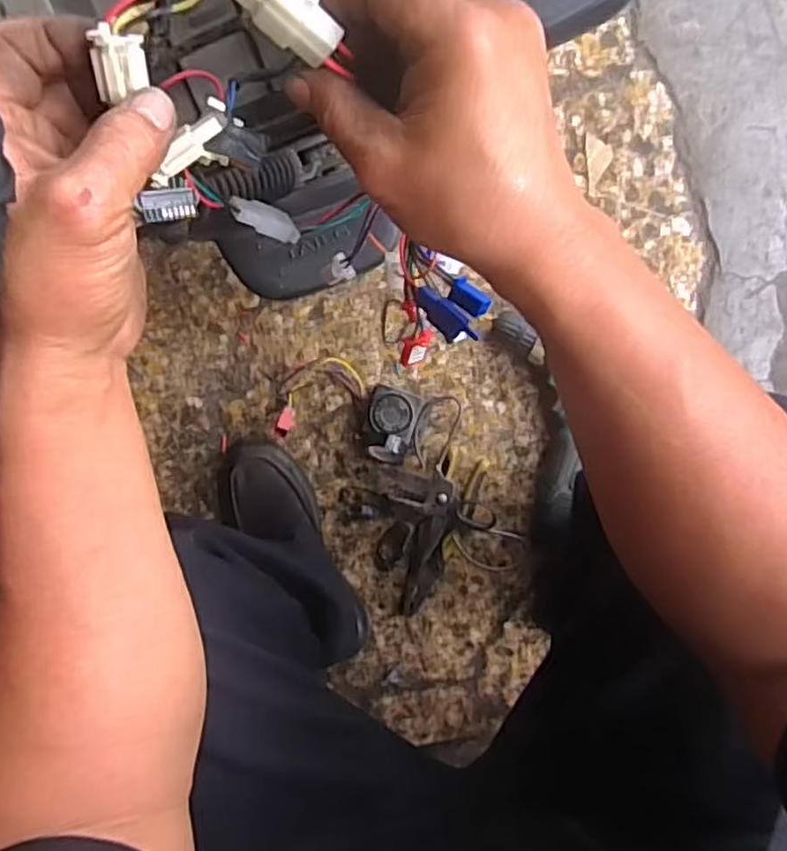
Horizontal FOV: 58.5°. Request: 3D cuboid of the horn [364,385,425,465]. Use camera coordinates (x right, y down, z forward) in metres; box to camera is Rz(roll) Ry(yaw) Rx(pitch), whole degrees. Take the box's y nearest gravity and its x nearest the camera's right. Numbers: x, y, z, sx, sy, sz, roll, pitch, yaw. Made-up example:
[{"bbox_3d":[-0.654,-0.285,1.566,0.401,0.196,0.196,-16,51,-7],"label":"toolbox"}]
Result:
[{"bbox_3d":[-0.004,-0.001,0.781,0.060,0.036,0.086,19,93,0],"label":"horn"}]

